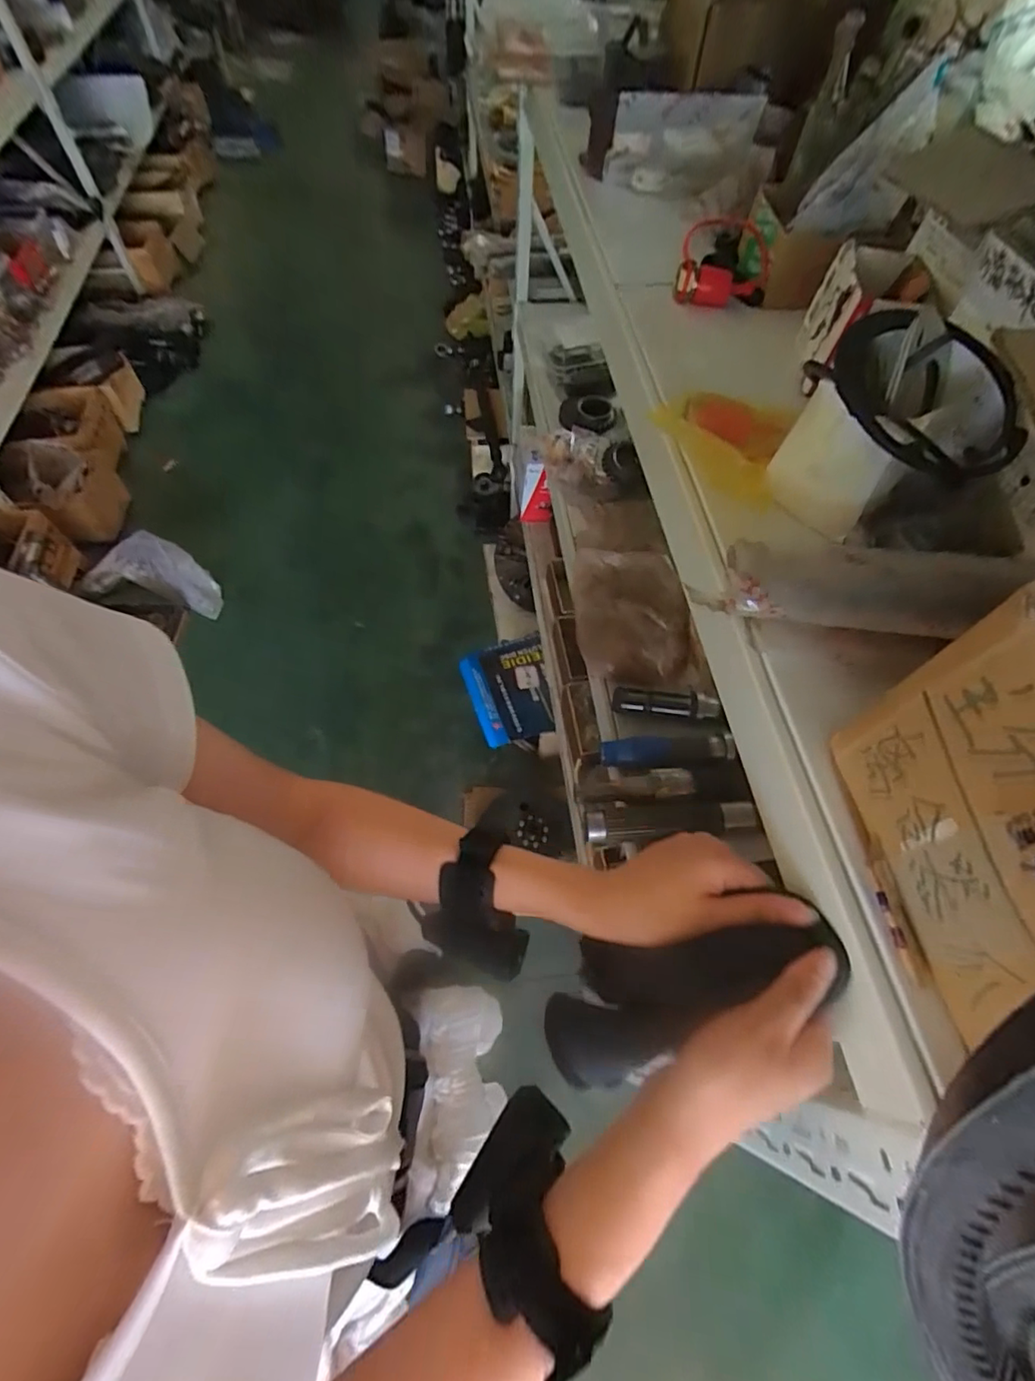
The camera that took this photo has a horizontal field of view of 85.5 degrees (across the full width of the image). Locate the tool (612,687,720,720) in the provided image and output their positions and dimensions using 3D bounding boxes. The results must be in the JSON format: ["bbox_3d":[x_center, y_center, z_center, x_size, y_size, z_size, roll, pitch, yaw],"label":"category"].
[{"bbox_3d":[0.194,0.016,0.730,0.131,0.036,0.035,7,61,2],"label":"tool"}]

